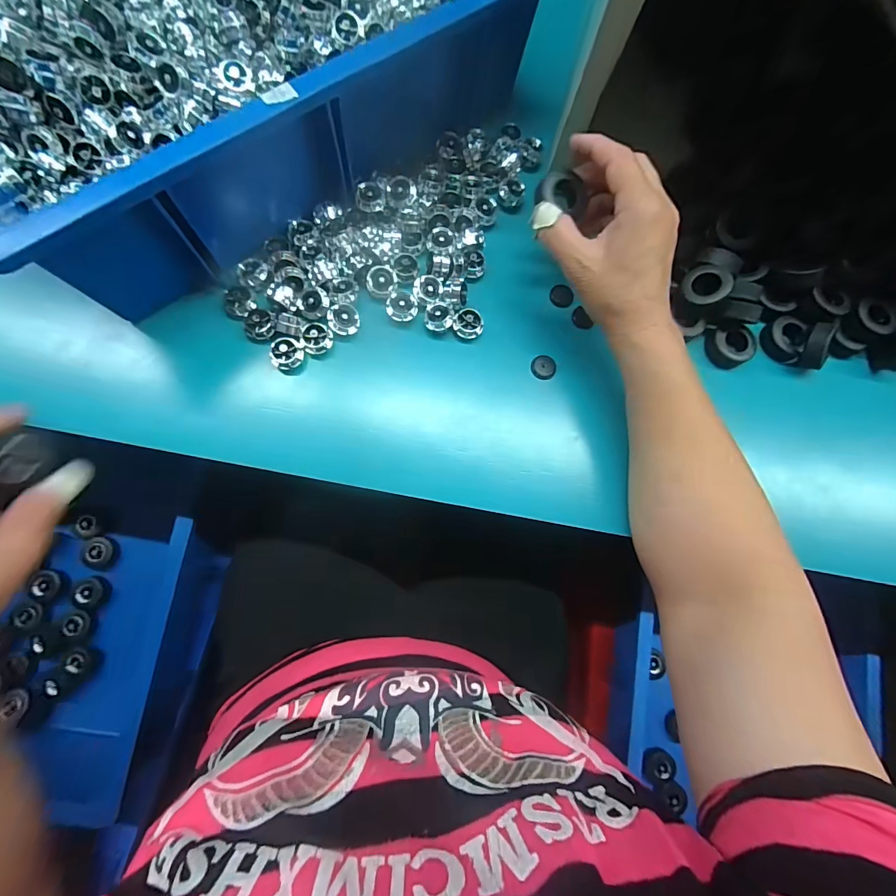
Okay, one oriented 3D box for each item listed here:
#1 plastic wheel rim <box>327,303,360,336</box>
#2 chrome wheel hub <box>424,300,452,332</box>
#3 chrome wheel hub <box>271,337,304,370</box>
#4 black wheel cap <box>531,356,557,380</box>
[{"bbox_3d":[-0.084,-0.104,0.332,0.024,0.012,0.023,1,81,-5],"label":"plastic wheel rim"},{"bbox_3d":[-0.008,-0.108,0.339,0.023,0.010,0.022,1,81,-5],"label":"chrome wheel hub"},{"bbox_3d":[-0.126,-0.074,0.322,0.021,0.011,0.022,1,81,-5],"label":"chrome wheel hub"},{"bbox_3d":[0.081,-0.069,0.350,0.022,0.004,0.021,1,81,-5],"label":"black wheel cap"}]

